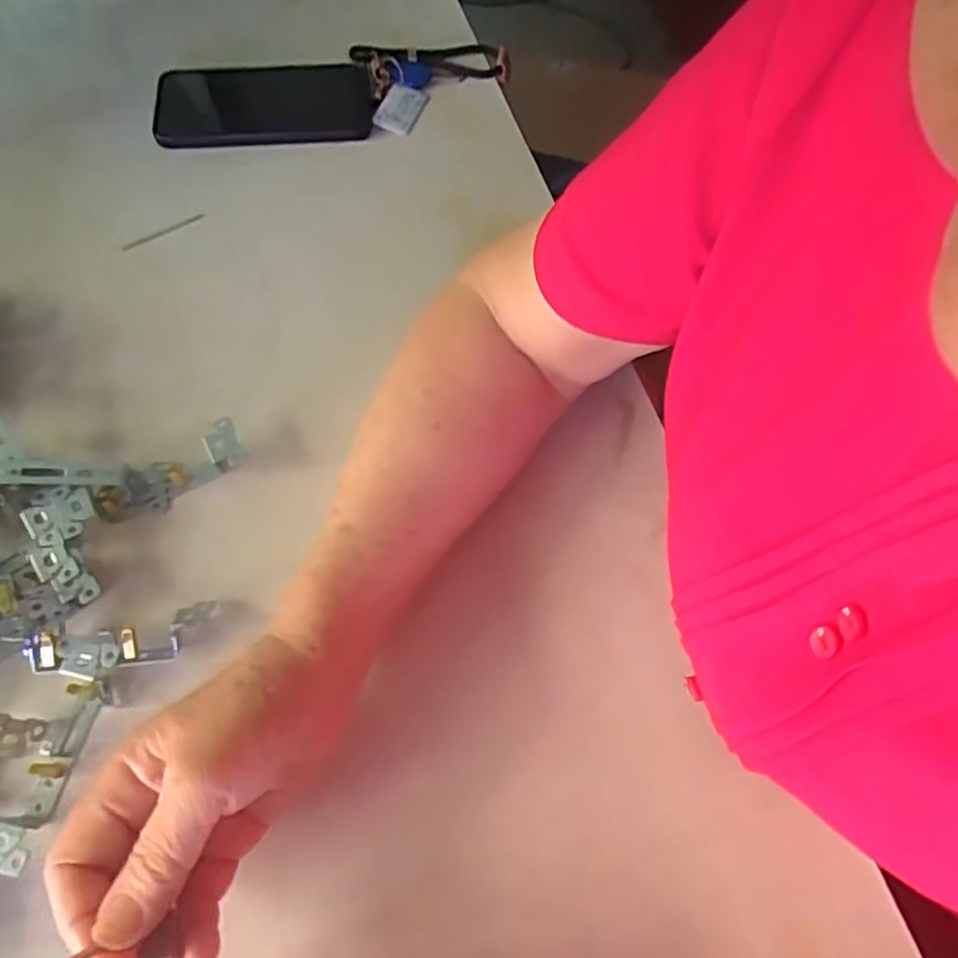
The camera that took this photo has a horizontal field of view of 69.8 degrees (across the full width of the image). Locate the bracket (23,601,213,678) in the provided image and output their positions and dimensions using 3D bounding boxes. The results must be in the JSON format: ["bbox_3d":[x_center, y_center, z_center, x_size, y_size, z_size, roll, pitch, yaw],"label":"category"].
[{"bbox_3d":[-0.187,0.086,0.362,0.085,0.024,0.028,-12,66,-7],"label":"bracket"}]

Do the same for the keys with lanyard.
[{"bbox_3d":[-0.034,-0.334,0.563,0.120,0.014,0.089,-16,67,-9],"label":"keys with lanyard"}]

